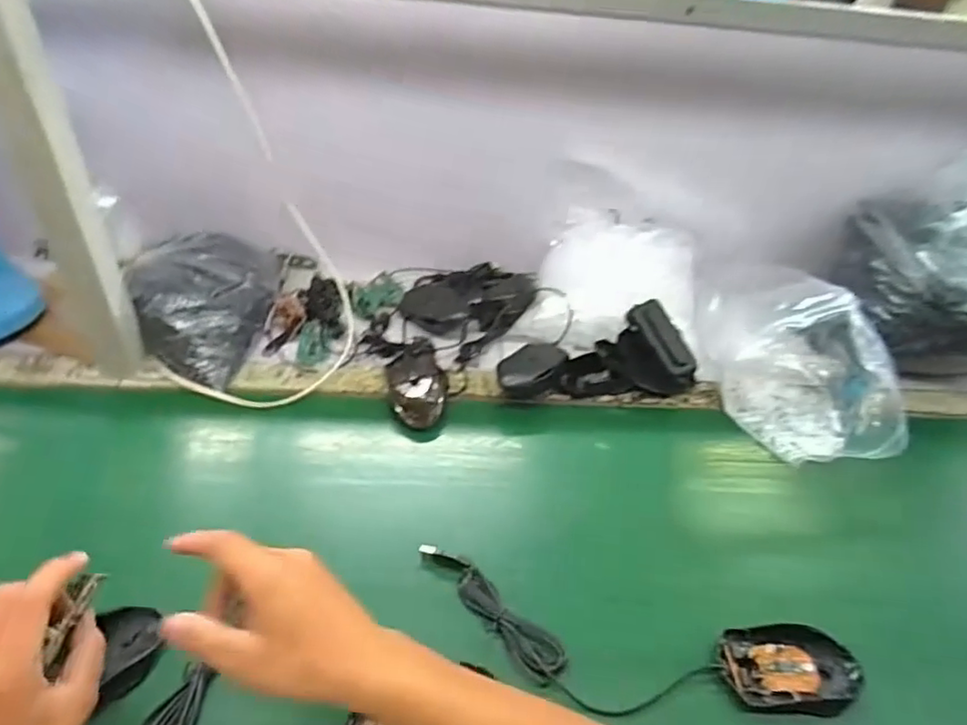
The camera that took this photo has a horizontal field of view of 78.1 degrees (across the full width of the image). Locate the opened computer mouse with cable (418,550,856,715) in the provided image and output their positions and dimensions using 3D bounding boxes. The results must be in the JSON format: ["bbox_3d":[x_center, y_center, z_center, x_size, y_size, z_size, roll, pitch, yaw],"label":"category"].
[{"bbox_3d":[0.119,0.231,0.475,0.356,0.022,0.099,10,38,6],"label":"opened computer mouse with cable"}]

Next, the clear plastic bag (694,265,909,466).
[{"bbox_3d":[0.369,-0.011,0.691,0.177,0.171,0.228,4,38,0],"label":"clear plastic bag"}]

